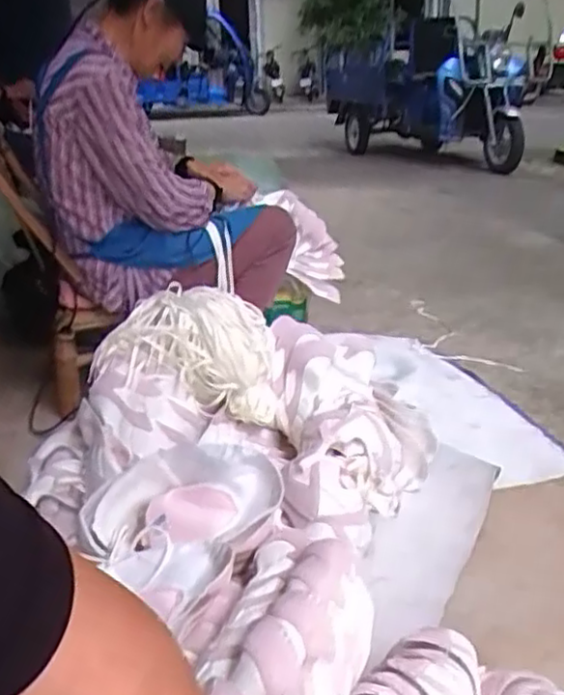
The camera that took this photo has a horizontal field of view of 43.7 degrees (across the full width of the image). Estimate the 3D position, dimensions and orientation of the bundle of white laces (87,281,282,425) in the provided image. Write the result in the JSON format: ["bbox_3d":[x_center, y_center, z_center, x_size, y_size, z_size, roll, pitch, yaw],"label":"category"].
[{"bbox_3d":[-0.156,0.011,1.203,0.286,0.184,0.162,1,23,6],"label":"bundle of white laces"}]

